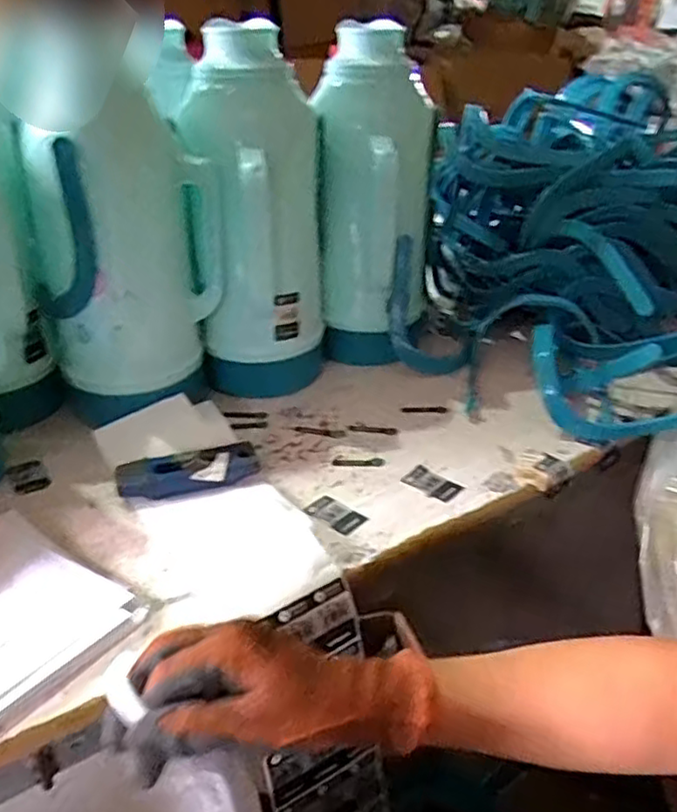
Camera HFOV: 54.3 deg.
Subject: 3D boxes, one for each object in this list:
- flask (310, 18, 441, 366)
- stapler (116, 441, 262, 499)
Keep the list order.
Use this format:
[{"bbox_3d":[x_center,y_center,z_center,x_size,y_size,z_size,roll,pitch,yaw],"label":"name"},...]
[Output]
[{"bbox_3d":[0.040,-0.236,0.814,0.128,0.376,0.131,7,31,10],"label":"flask"},{"bbox_3d":[-0.144,0.066,0.637,0.131,0.025,0.048,-8,31,-14],"label":"stapler"}]

